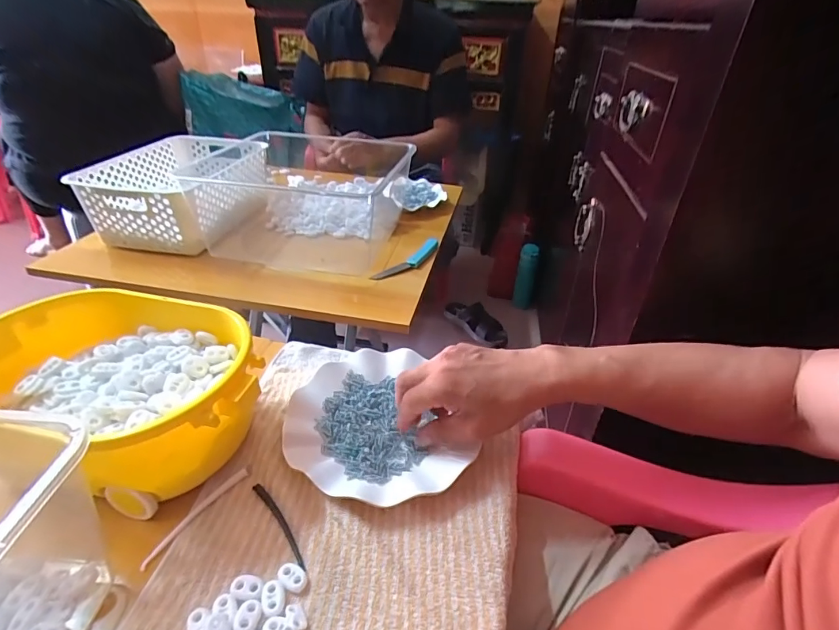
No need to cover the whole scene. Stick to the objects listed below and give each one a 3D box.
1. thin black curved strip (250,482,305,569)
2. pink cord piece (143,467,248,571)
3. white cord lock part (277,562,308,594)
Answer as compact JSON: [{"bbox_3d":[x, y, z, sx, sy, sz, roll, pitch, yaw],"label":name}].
[{"bbox_3d":[-0.110,0.165,0.351,0.009,0.004,0.085,-24,44,-34],"label":"thin black curved strip"},{"bbox_3d":[-0.175,0.158,0.355,0.008,0.007,0.098,22,39,23],"label":"pink cord piece"},{"bbox_3d":[-0.091,0.187,0.316,0.023,0.004,0.016,15,36,15],"label":"white cord lock part"}]

